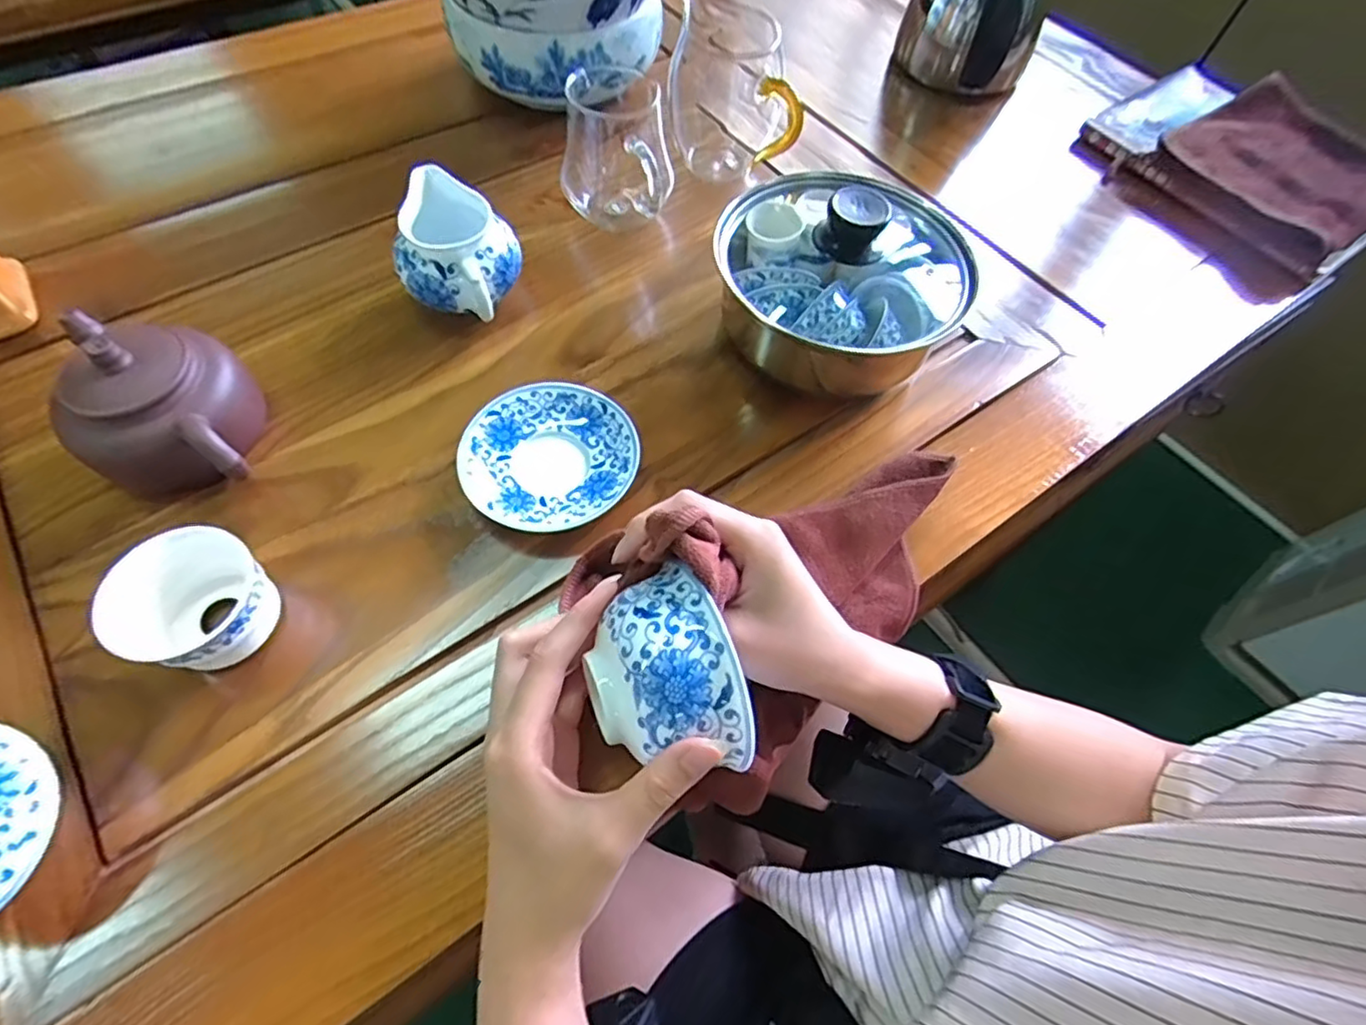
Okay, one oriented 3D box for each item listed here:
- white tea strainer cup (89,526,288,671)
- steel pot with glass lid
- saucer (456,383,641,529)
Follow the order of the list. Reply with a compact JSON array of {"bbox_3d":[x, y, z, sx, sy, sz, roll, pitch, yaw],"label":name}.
[{"bbox_3d":[-0.235,0.045,0.309,0.064,0.045,0.063,2,61,-3],"label":"white tea strainer cup"},{"bbox_3d":[0.107,-0.159,0.417,0.145,0.098,0.166,41,66,17],"label":"steel pot with glass lid"},{"bbox_3d":[-0.078,-0.031,0.381,0.101,0.028,0.098,2,61,-3],"label":"saucer"}]

